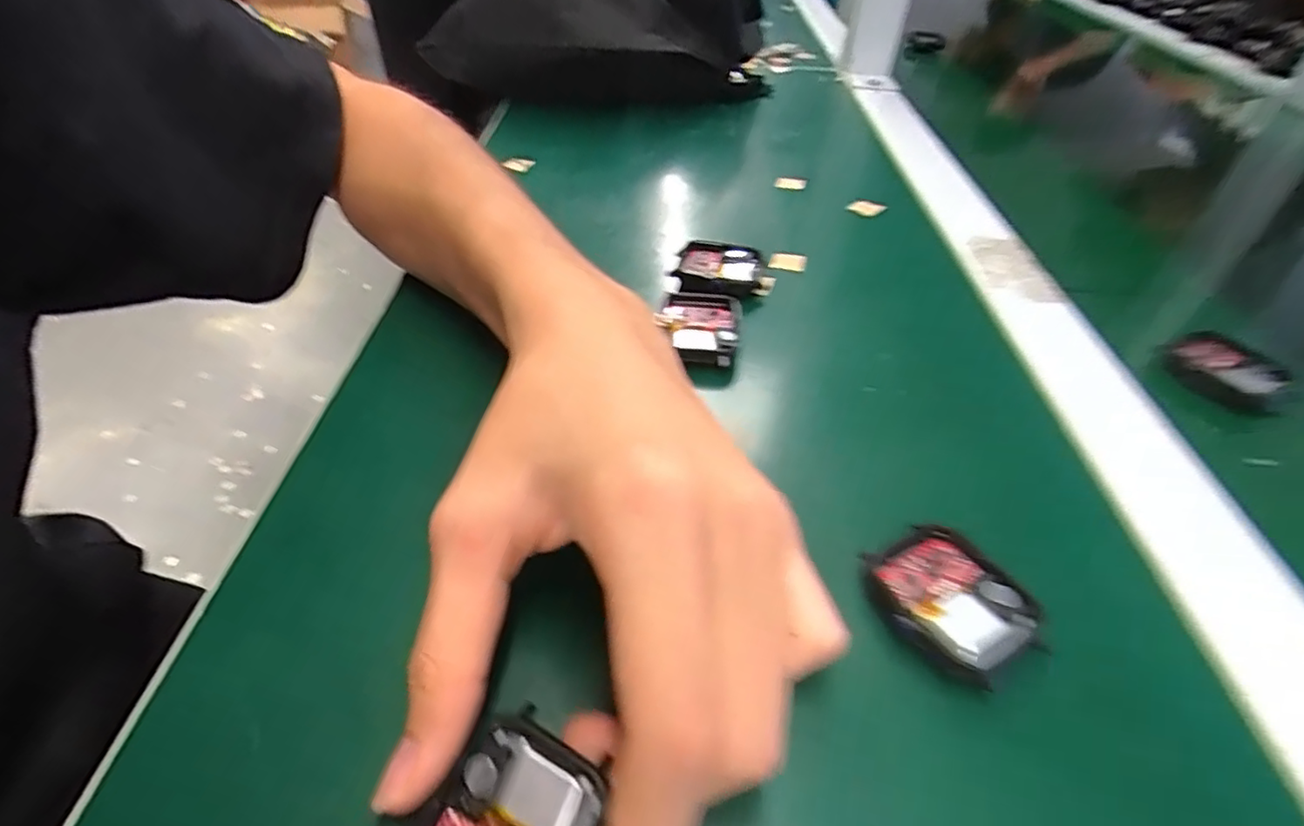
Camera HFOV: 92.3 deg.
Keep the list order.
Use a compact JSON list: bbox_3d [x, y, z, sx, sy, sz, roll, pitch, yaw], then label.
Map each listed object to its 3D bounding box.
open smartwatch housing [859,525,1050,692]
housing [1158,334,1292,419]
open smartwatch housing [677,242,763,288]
[{"bbox_3d":[0.088,0.055,0.185,0.037,0.008,0.045,-22,49,-25],"label":"open smartwatch housing"},{"bbox_3d":[0.255,-0.019,0.279,0.039,0.007,0.045,-25,50,-27],"label":"housing"},{"bbox_3d":[0.034,-0.074,0.324,0.043,0.015,0.028,13,44,10],"label":"open smartwatch housing"}]

